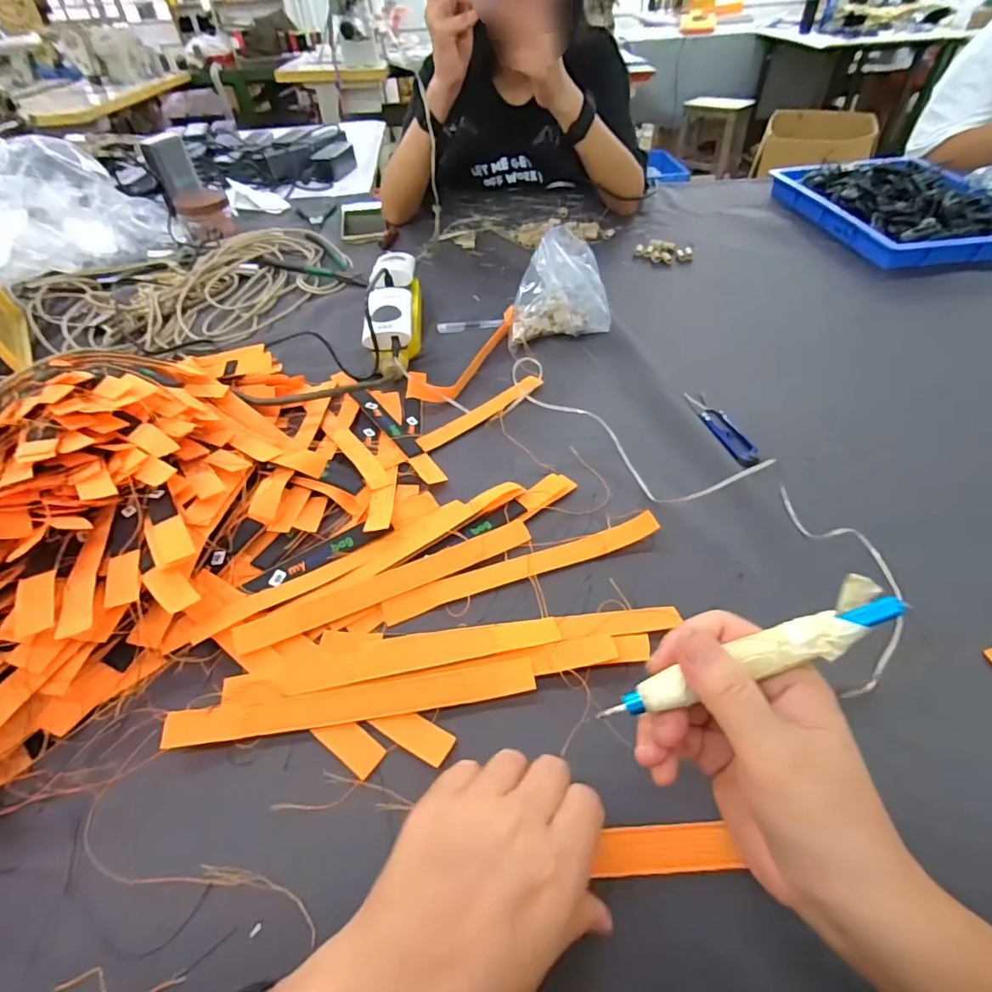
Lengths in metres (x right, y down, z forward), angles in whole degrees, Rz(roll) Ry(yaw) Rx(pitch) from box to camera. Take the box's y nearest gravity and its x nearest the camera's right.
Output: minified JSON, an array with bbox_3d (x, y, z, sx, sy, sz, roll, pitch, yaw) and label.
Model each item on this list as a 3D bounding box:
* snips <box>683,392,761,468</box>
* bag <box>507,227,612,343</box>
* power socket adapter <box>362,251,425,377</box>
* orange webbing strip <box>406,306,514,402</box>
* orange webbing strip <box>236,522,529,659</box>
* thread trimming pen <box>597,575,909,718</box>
[{"bbox_3d":[0.226,-0.068,0.500,0.030,0.009,0.114,-10,47,-6],"label":"snips"},{"bbox_3d":[0.069,-0.258,0.617,0.126,0.101,0.094,-12,48,-8],"label":"bag"},{"bbox_3d":[-0.125,-0.234,0.624,0.057,0.072,0.232,-5,47,-1],"label":"power socket adapter"},{"bbox_3d":[-0.038,-0.174,0.601,0.061,0.018,0.186,18,51,20],"label":"orange webbing strip"},{"bbox_3d":[-0.076,0.063,0.378,0.221,0.010,0.023,-20,53,-16],"label":"orange webbing strip"},{"bbox_3d":[0.111,0.071,0.224,0.132,0.014,0.025,-24,48,5],"label":"thread trimming pen"}]

